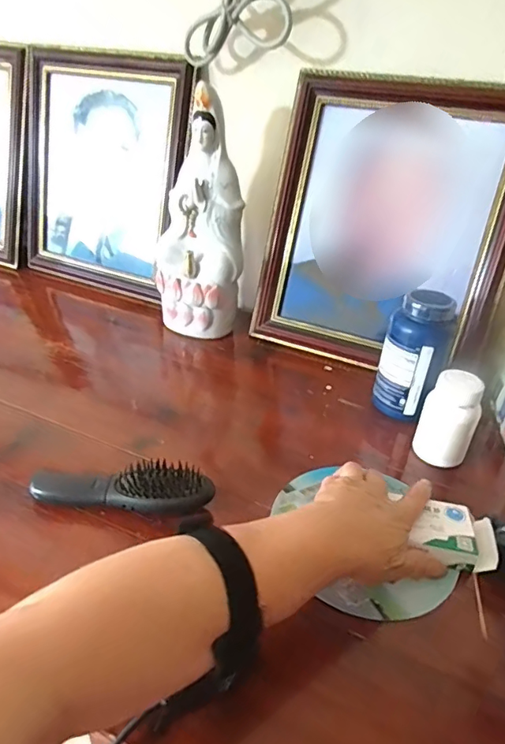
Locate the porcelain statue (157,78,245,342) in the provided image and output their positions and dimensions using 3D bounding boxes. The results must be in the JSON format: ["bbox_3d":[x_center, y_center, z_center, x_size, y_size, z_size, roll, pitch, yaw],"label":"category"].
[{"bbox_3d":[-0.077,-0.200,0.686,0.123,0.297,0.088,0,33,-6],"label":"porcelain statue"}]

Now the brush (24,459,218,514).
[{"bbox_3d":[-0.120,0.106,0.442,0.166,0.039,0.038,4,33,0],"label":"brush"}]

